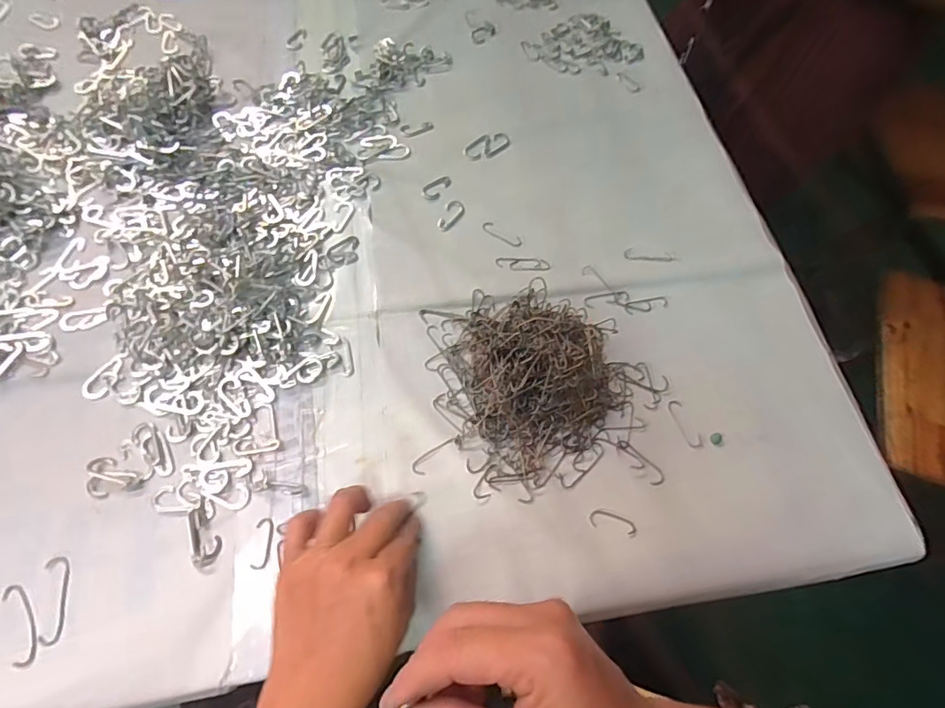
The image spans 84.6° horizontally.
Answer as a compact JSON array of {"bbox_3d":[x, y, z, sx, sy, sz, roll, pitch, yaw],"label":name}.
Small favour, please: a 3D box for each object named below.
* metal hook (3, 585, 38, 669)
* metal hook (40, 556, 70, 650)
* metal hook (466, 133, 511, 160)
[{"bbox_3d":[-0.290,0.173,0.333,0.015,0.004,0.052,-25,68,-15],"label":"metal hook"},{"bbox_3d":[-0.274,0.161,0.340,0.015,0.004,0.054,-12,65,-9],"label":"metal hook"},{"bbox_3d":[0.015,-0.218,0.542,0.050,0.004,0.025,-36,71,-19],"label":"metal hook"}]

